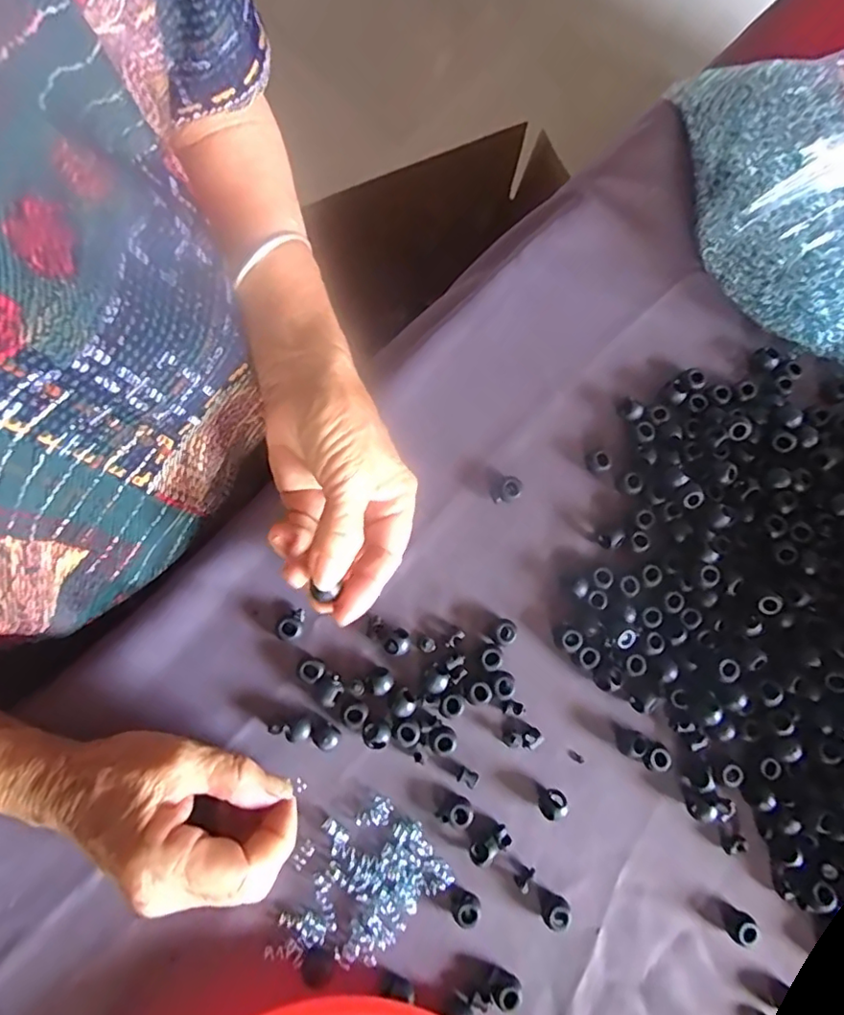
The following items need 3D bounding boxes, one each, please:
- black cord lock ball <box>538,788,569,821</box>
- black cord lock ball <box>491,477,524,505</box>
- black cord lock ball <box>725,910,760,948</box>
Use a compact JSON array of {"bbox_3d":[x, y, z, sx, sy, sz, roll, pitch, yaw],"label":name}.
[{"bbox_3d":[0.072,0.163,0.310,0.015,0.011,0.012,-34,80,-8],"label":"black cord lock ball"},{"bbox_3d":[0.050,-0.011,0.340,0.017,0.011,0.014,-23,79,-6],"label":"black cord lock ball"},{"bbox_3d":[0.174,0.230,0.307,0.013,0.012,0.015,40,80,7],"label":"black cord lock ball"}]

